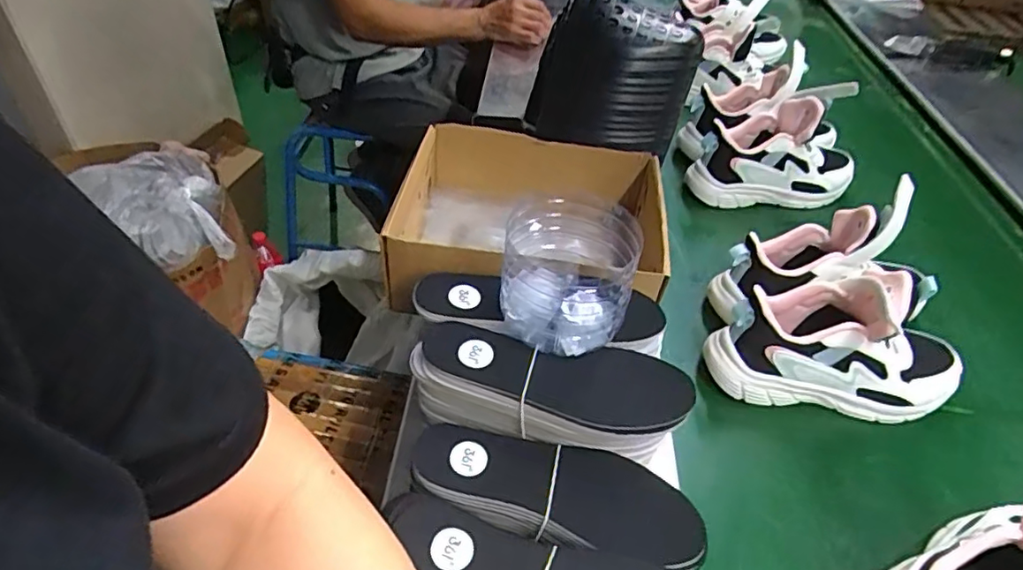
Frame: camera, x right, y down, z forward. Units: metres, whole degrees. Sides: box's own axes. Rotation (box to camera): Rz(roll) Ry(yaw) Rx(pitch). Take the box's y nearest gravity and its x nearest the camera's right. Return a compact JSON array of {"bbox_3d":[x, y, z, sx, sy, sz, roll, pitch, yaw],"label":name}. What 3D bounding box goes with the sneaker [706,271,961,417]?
[{"bbox_3d":[0.322,0.061,0.576,0.241,0.144,0.080,1,40,0],"label":"sneaker"}]

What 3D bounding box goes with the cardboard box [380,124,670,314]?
[{"bbox_3d":[0.021,-0.064,0.625,0.268,0.092,0.237,5,40,5],"label":"cardboard box"}]

